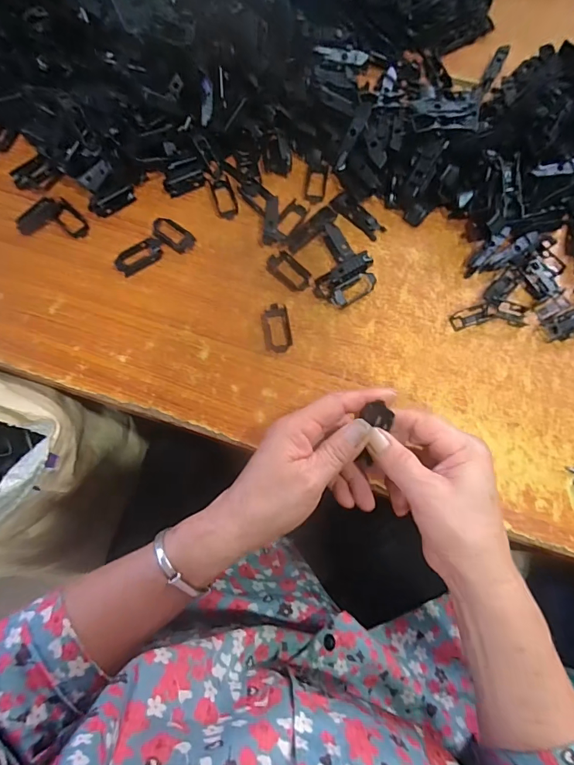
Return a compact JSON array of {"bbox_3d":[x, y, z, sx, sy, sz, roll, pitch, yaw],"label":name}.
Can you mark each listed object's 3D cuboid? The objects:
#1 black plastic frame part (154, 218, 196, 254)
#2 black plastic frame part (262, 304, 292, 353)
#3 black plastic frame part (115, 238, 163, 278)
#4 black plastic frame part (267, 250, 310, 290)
[{"bbox_3d":[-0.118,-0.153,0.428,0.047,0.009,0.026,32,74,10],"label":"black plastic frame part"},{"bbox_3d":[-0.010,-0.054,0.400,0.026,0.004,0.050,-9,71,-4],"label":"black plastic frame part"},{"bbox_3d":[-0.151,-0.130,0.418,0.048,0.010,0.026,-33,75,-11],"label":"black plastic frame part"},{"bbox_3d":[0.002,-0.114,0.419,0.027,0.007,0.051,-41,76,-13],"label":"black plastic frame part"}]

